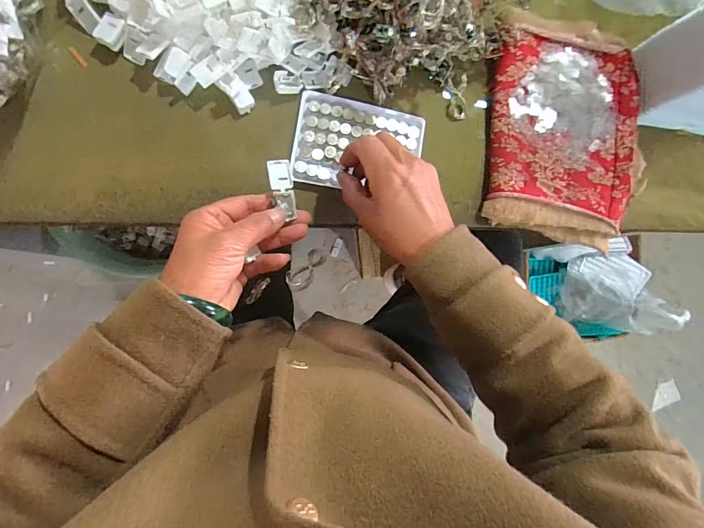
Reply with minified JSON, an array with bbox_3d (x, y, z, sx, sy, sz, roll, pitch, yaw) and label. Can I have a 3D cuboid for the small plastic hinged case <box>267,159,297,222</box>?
[{"bbox_3d":[-0.060,-0.065,0.332,0.020,0.009,0.055,-12,85,-8],"label":"small plastic hinged case"}]

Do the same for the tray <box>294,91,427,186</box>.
[{"bbox_3d":[0.008,-0.120,0.381,0.128,0.006,0.088,6,88,-8],"label":"tray"}]

